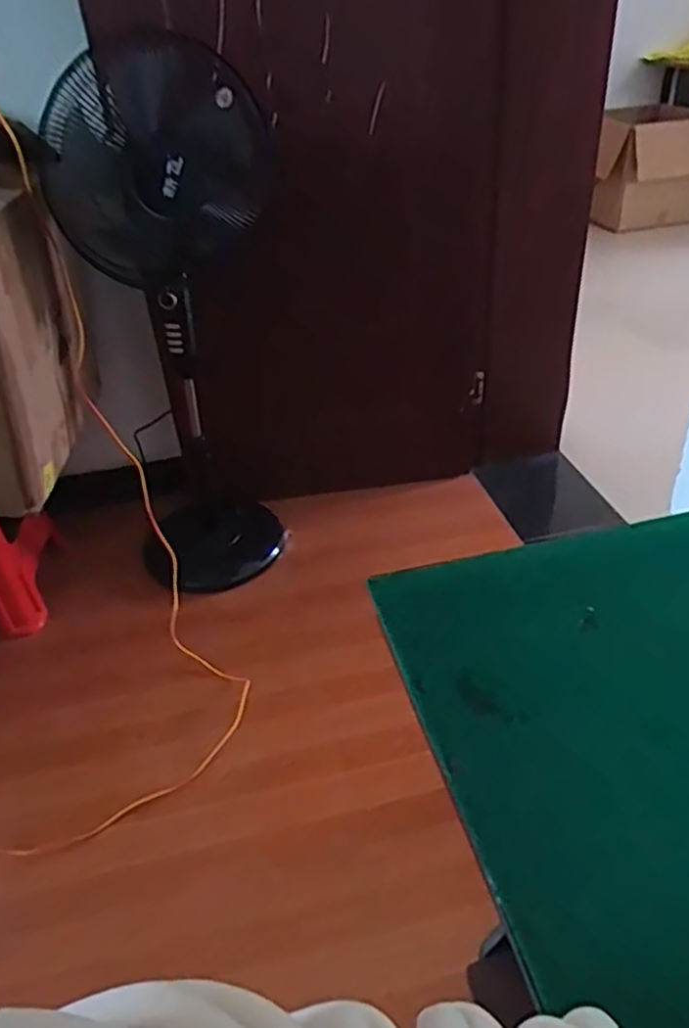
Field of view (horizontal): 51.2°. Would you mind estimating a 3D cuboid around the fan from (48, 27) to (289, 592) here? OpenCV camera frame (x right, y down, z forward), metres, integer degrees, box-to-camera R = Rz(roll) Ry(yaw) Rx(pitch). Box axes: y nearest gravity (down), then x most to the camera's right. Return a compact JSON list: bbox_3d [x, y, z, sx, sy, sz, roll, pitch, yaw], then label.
[{"bbox_3d":[-0.316,-0.321,1.559,0.409,1.148,0.337,-8,36,-4],"label":"fan"}]

